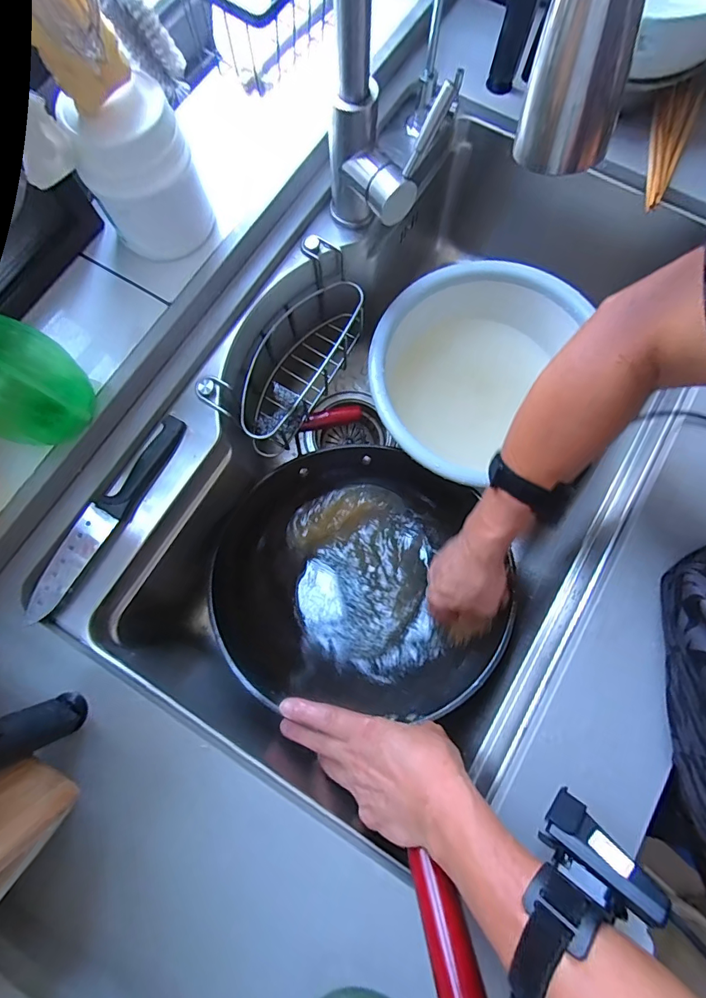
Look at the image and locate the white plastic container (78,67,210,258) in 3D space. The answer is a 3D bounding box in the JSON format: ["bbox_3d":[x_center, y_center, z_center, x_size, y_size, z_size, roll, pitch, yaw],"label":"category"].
[{"bbox_3d":[-0.191,-0.292,0.399,0.090,0.101,0.073,-26,77,-7],"label":"white plastic container"}]

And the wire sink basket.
[{"bbox_3d":[-0.071,-0.175,0.533,0.087,0.125,0.239,29,77,7],"label":"wire sink basket"}]

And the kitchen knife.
[{"bbox_3d":[-0.240,0.010,0.418,0.031,0.012,0.221,30,77,7],"label":"kitchen knife"}]

